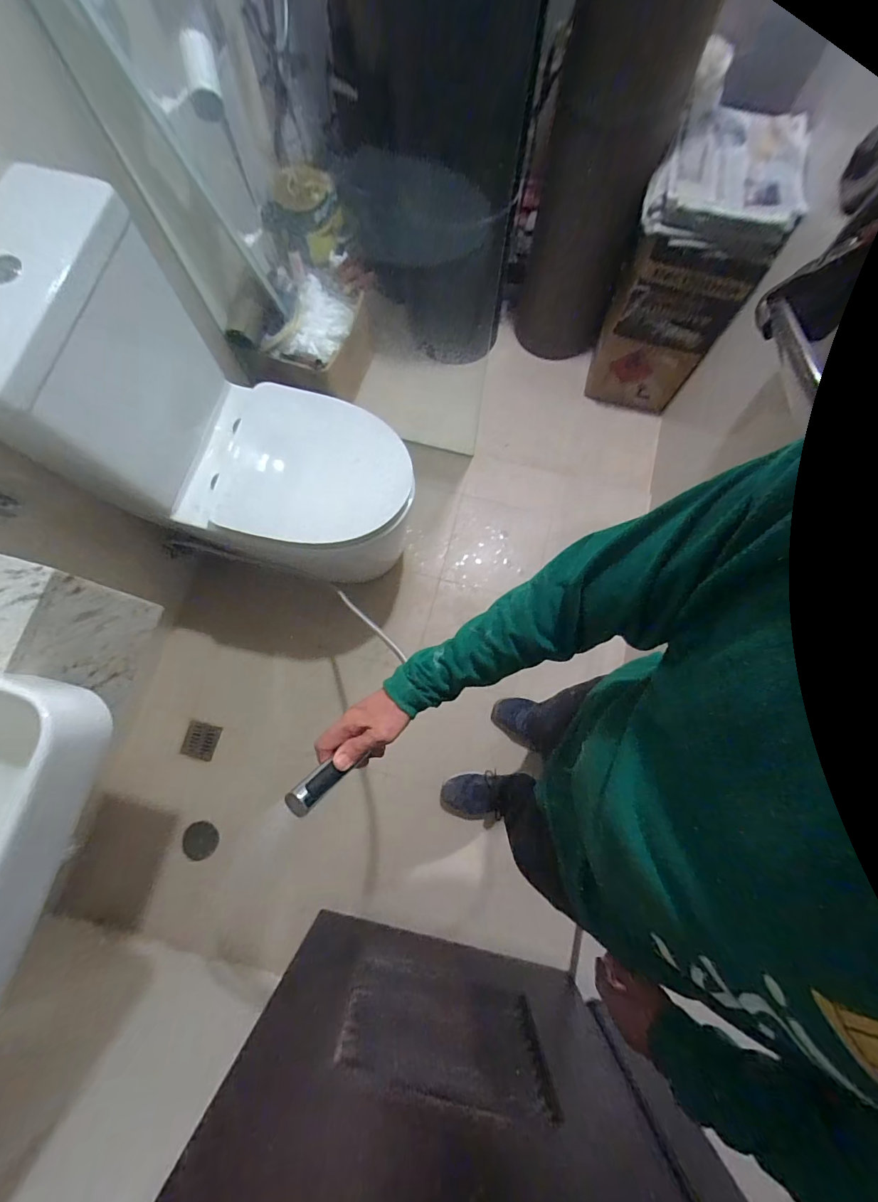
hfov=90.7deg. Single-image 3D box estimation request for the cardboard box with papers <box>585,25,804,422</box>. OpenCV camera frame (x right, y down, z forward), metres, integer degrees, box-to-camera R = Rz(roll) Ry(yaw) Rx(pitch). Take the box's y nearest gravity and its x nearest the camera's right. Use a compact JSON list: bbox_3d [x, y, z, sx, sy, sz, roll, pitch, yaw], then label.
[{"bbox_3d":[0.714,-1.003,1.326,0.338,0.607,0.467,18,77,4],"label":"cardboard box with papers"}]

